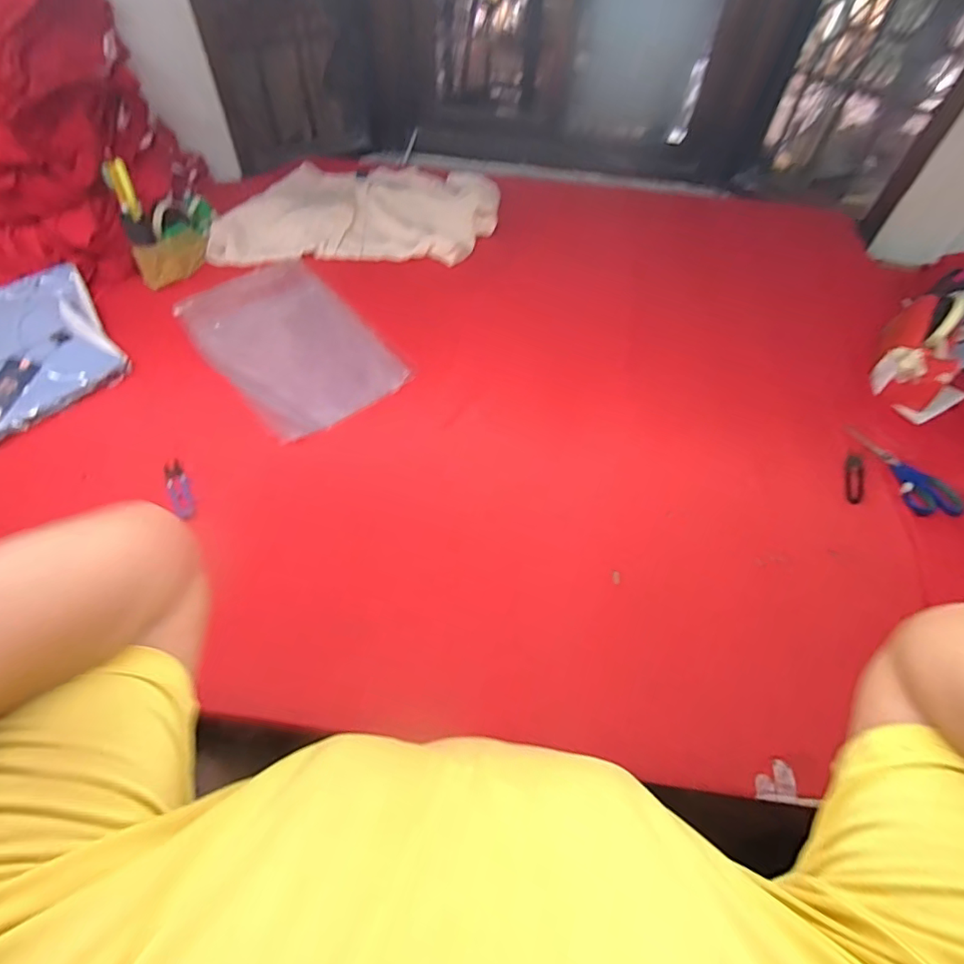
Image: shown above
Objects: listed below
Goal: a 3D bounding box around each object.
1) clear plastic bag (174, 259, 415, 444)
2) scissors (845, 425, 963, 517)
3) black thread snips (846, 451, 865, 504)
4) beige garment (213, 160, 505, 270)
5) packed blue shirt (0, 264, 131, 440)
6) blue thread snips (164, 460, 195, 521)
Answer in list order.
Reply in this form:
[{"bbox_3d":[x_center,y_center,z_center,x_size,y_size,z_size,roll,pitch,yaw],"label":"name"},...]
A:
[{"bbox_3d":[-0.318,-0.239,0.819,0.232,0.007,0.393,-33,65,-21],"label":"clear plastic bag"},{"bbox_3d":[0.609,-0.024,0.723,0.075,0.016,0.171,-14,59,-11],"label":"scissors"},{"bbox_3d":[0.531,-0.006,0.715,0.023,0.009,0.092,23,59,11],"label":"black thread snips"},{"bbox_3d":[-0.241,-0.563,1.027,0.530,0.041,0.338,3,58,-1],"label":"beige garment"},{"bbox_3d":[-0.723,-0.202,0.755,0.274,0.032,0.321,-36,66,-22],"label":"packed blue shirt"},{"bbox_3d":[-0.398,0.011,0.660,0.025,0.005,0.093,-25,62,-17],"label":"blue thread snips"}]

